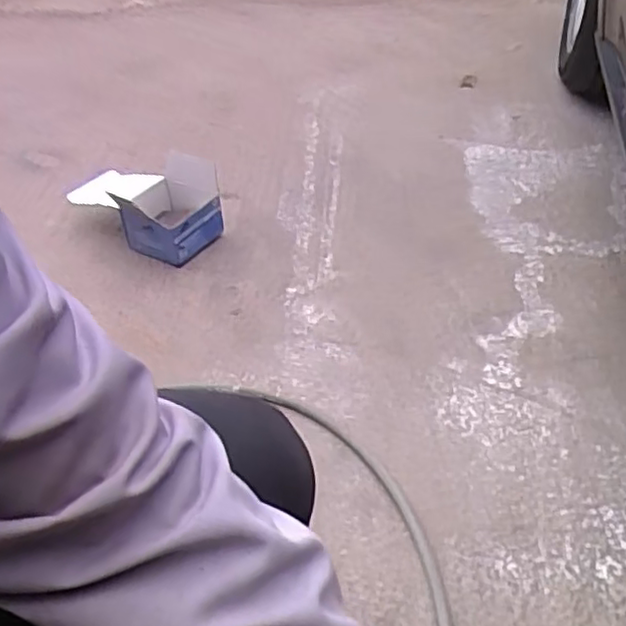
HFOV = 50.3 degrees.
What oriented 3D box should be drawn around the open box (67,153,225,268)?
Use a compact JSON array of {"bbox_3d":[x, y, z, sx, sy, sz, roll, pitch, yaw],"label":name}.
[{"bbox_3d":[-0.322,-0.205,1.267,0.298,0.118,0.195,11,42,16],"label":"open box"}]

